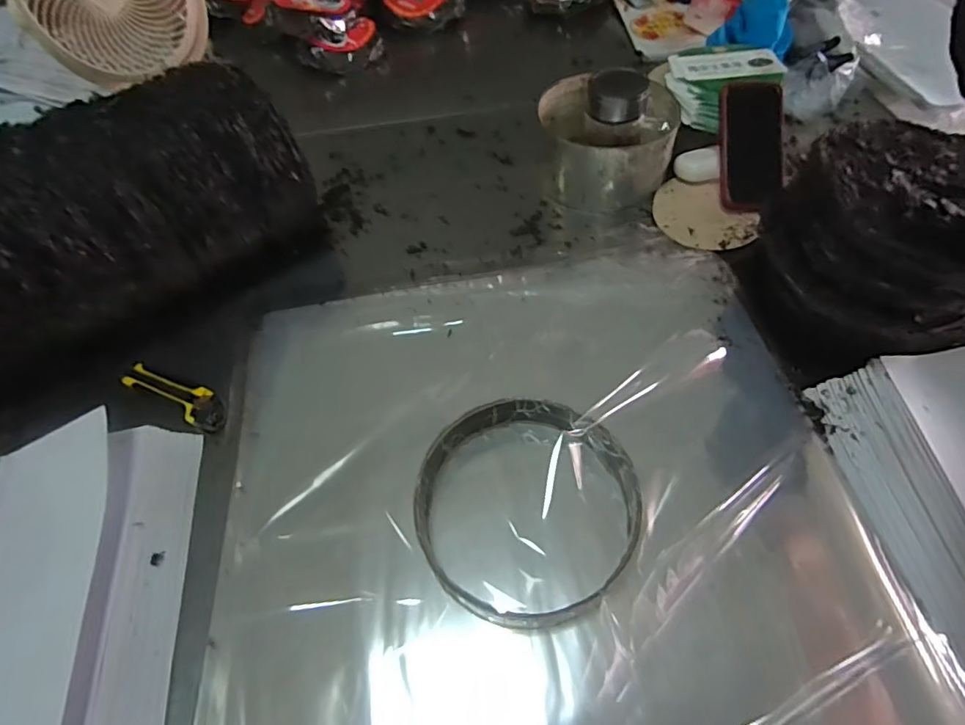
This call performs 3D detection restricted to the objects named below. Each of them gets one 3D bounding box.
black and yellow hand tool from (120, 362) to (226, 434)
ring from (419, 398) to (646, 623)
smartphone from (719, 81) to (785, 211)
[{"bbox_3d":[-0.338,0.035,0.583,0.144,0.022,0.040,22,59,20],"label":"black and yellow hand tool"},{"bbox_3d":[0.036,0.122,0.453,0.181,0.054,0.191,-2,53,3],"label":"ring"},{"bbox_3d":[0.348,-0.278,0.679,0.080,0.014,0.169,5,84,9],"label":"smartphone"}]

